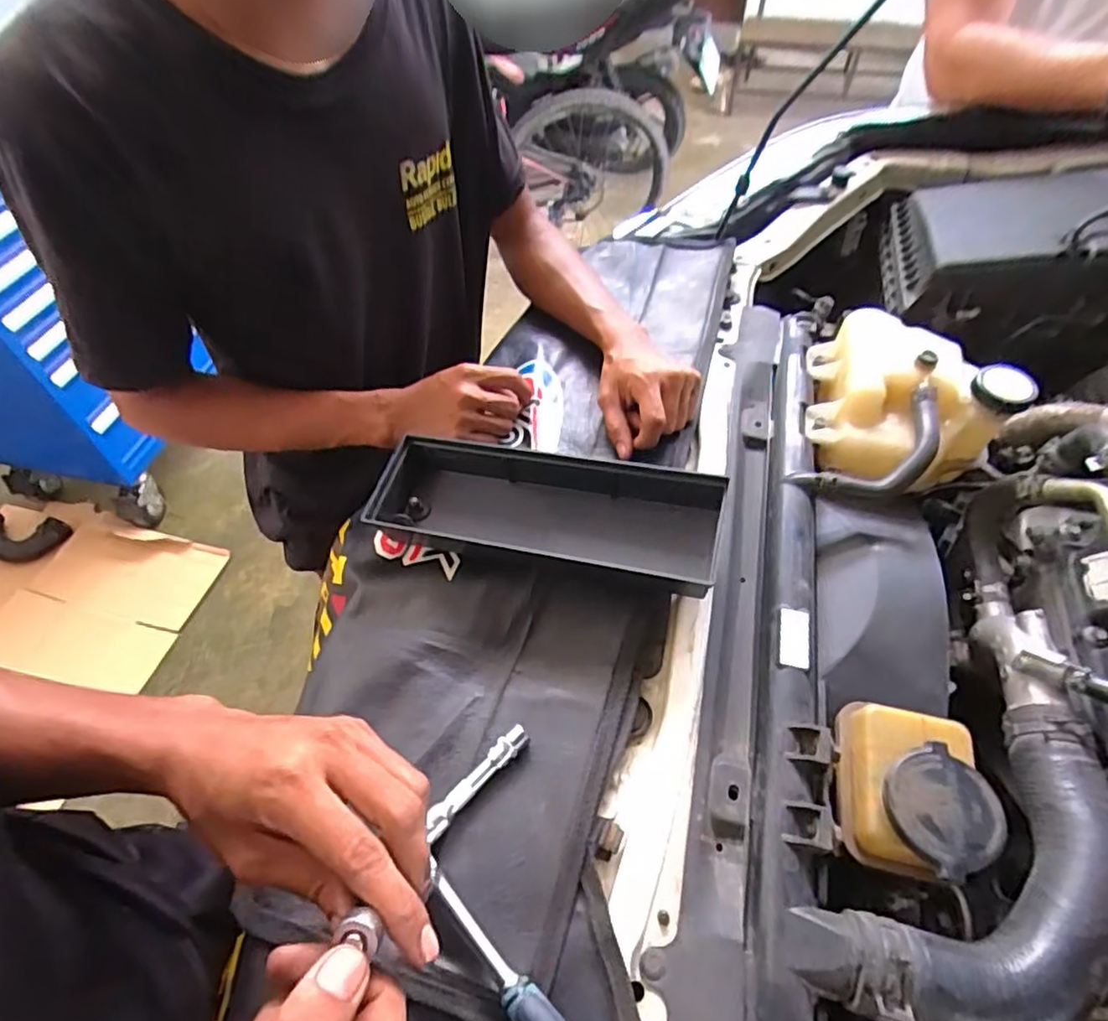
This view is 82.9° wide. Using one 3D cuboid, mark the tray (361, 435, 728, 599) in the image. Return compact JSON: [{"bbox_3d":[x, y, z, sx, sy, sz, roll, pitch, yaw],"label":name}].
[{"bbox_3d":[-0.010,0.004,0.507,0.283,0.062,0.096,13,55,11],"label":"tray"}]

